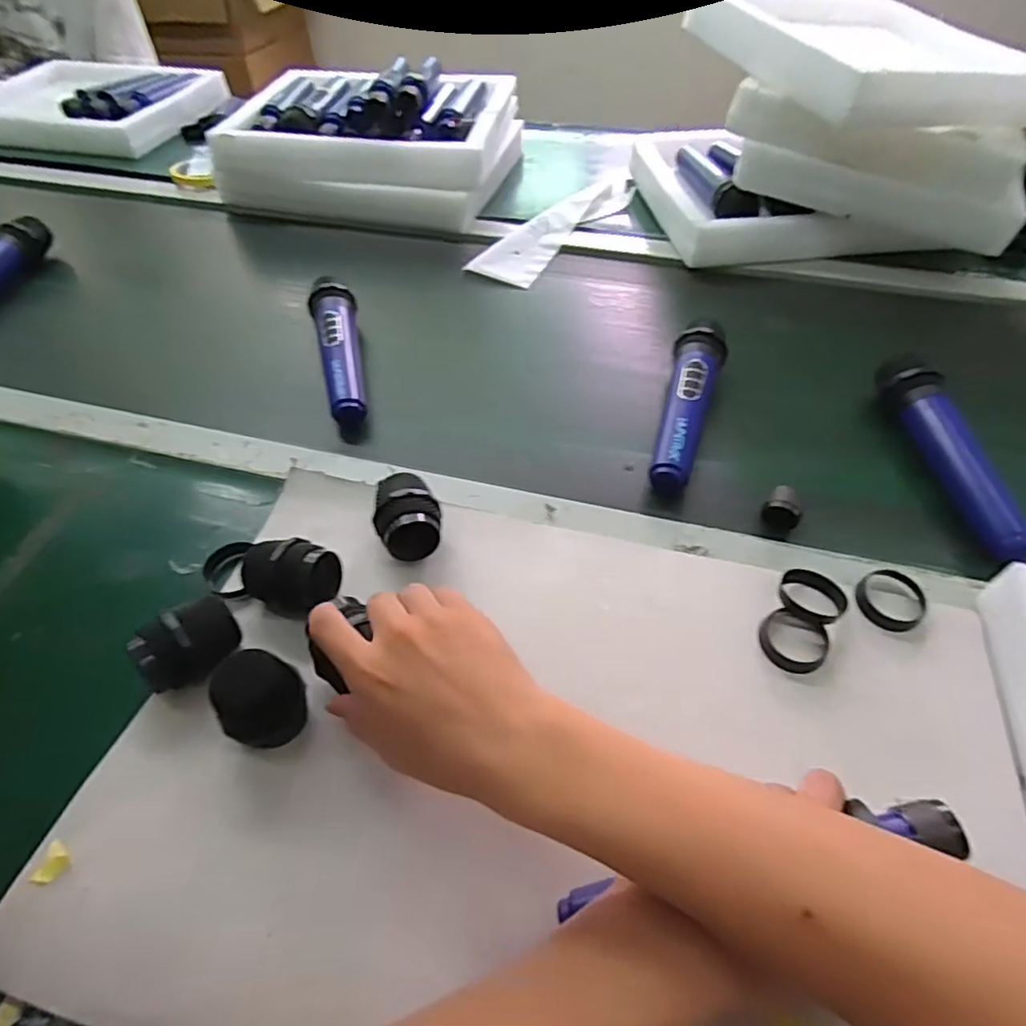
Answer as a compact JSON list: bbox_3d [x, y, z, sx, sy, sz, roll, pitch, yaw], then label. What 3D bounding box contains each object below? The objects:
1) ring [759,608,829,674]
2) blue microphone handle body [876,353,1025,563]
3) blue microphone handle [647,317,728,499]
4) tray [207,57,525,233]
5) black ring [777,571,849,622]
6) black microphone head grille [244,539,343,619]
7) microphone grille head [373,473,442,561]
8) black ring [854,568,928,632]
[{"bbox_3d":[0.183,0.085,0.398,0.043,0.013,0.037,23,54,18],"label":"ring"},{"bbox_3d":[0.349,-0.053,0.486,0.033,0.041,0.200,-2,50,-1],"label":"blue microphone handle body"},{"bbox_3d":[0.154,-0.100,0.533,0.045,0.038,0.191,14,52,13],"label":"blue microphone handle"},{"bbox_3d":[-0.185,-0.533,0.840,0.352,0.108,0.309,9,51,8],"label":"tray"},{"bbox_3d":[0.203,0.058,0.415,0.043,0.016,0.039,32,58,24],"label":"black ring"},{"bbox_3d":[-0.151,0.042,0.411,0.061,0.046,0.048,19,53,16],"label":"black microphone head grille"},{"bbox_3d":[-0.075,0.002,0.437,0.046,0.044,0.064,-10,51,-7],"label":"microphone grille head"},{"bbox_3d":[0.257,0.060,0.416,0.044,0.012,0.043,-1,50,1],"label":"black ring"}]

